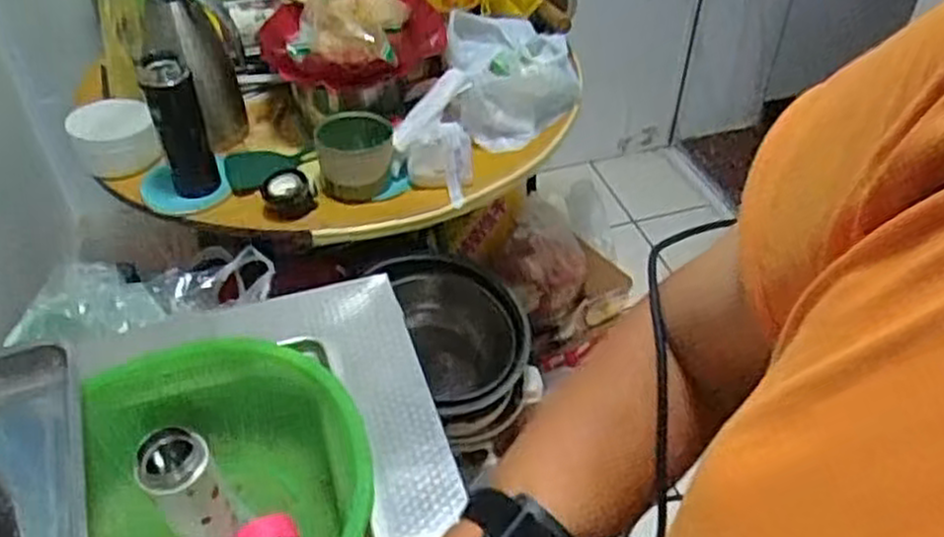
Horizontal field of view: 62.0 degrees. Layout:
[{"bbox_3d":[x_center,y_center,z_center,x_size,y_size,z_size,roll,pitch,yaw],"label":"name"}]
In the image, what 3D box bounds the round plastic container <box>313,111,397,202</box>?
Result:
[{"bbox_3d":[-0.158,-0.156,1.069,0.101,0.080,0.101,-10,45,-11],"label":"round plastic container"}]

